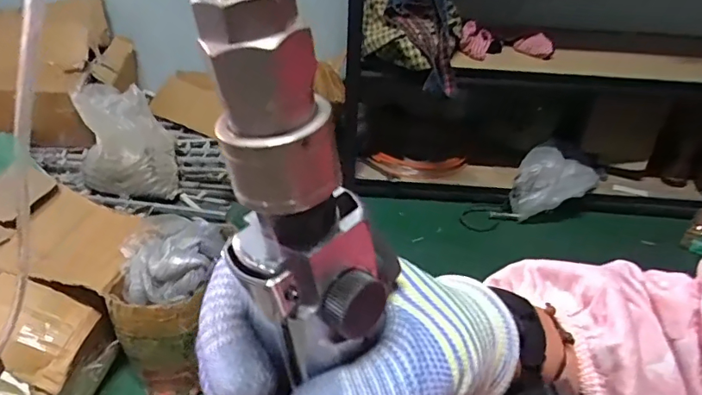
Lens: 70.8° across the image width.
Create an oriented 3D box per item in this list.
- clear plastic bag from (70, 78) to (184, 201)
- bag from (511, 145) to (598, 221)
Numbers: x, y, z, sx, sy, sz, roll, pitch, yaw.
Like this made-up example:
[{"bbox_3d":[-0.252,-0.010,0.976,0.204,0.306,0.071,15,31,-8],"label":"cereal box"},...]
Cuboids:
[{"bbox_3d":[-0.582,-0.156,1.293,0.219,0.196,0.262,-9,36,-19],"label":"clear plastic bag"},{"bbox_3d":[0.532,-0.024,1.306,0.176,0.164,0.199,24,39,27],"label":"bag"}]

